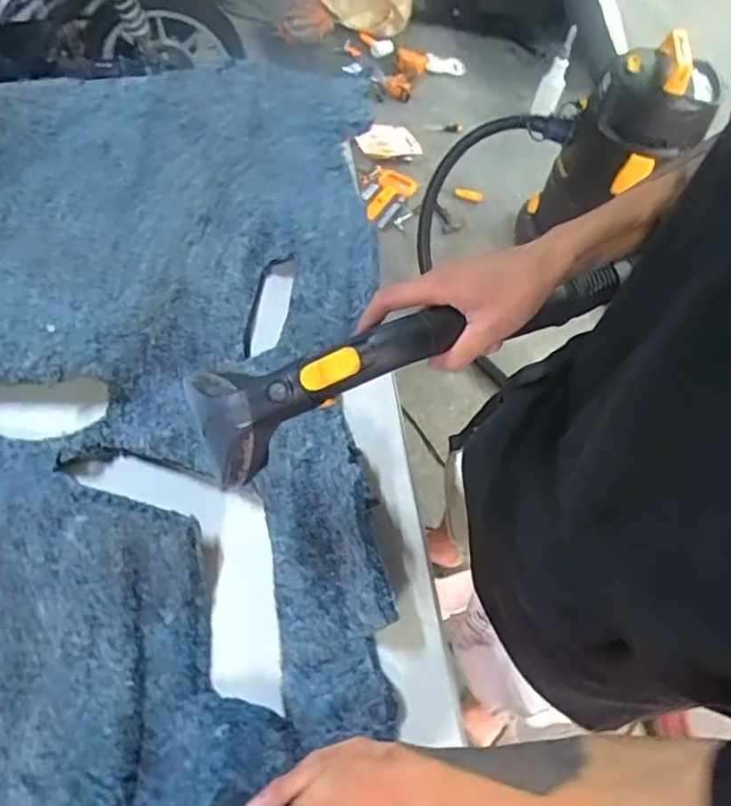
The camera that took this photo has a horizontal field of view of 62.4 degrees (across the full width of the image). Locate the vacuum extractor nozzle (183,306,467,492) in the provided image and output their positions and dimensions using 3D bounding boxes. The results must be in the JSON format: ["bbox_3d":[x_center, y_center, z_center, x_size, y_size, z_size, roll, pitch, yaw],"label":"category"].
[{"bbox_3d":[-0.040,-0.018,0.478,0.233,0.060,0.080,-25,57,21],"label":"vacuum extractor nozzle"}]

